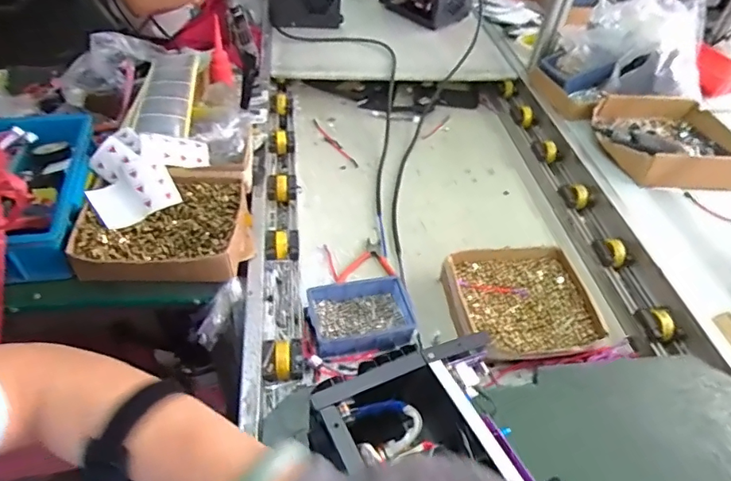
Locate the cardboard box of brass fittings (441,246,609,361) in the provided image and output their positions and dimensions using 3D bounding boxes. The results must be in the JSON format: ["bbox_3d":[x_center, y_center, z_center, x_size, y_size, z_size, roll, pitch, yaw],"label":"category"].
[{"bbox_3d":[0.241,0.097,0.777,0.217,0.044,0.205,-5,46,-11],"label":"cardboard box of brass fittings"}]

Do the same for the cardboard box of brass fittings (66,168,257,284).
[{"bbox_3d":[-0.283,-0.019,0.707,0.227,0.058,0.193,-7,46,-12],"label":"cardboard box of brass fittings"}]

